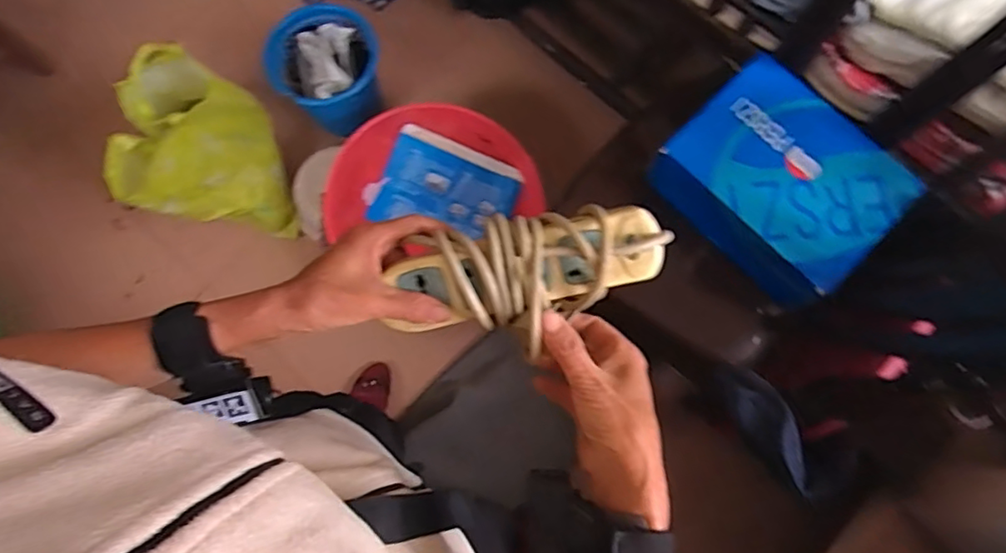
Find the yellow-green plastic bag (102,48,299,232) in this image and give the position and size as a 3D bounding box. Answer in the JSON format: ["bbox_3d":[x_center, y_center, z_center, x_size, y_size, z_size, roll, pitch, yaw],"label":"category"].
[{"bbox_3d":[-0.611,-0.258,1.234,0.221,0.408,0.277,-9,77,-1],"label":"yellow-green plastic bag"}]

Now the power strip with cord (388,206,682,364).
[{"bbox_3d":[0.021,0.002,0.424,0.191,0.044,0.092,-11,77,-1],"label":"power strip with cord"}]

